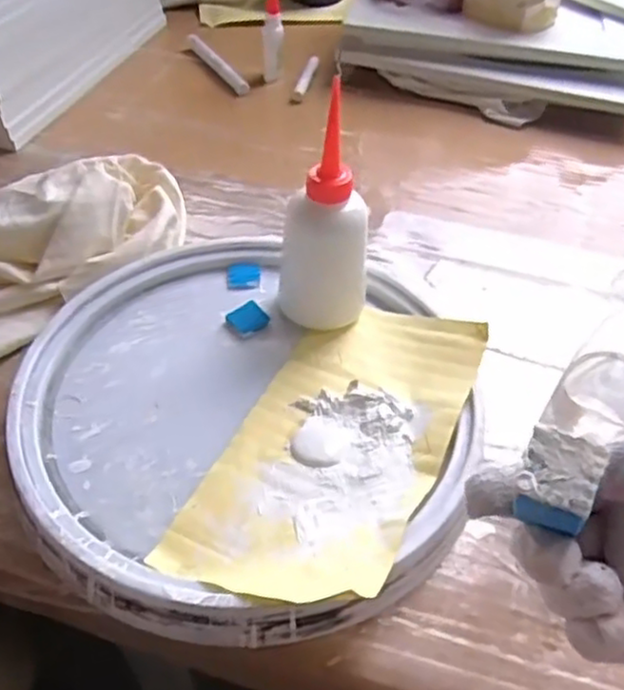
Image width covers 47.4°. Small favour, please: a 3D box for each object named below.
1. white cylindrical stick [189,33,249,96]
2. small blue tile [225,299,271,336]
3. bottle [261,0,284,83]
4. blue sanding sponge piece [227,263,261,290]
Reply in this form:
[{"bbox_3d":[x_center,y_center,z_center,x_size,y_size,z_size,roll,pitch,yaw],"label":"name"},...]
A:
[{"bbox_3d":[-0.110,-0.325,0.823,0.017,0.016,0.127,-25,53,-22],"label":"white cylindrical stick"},{"bbox_3d":[-0.047,-0.020,0.513,0.026,0.005,0.025,-28,53,-26],"label":"small blue tile"},{"bbox_3d":[-0.044,-0.346,0.786,0.023,0.093,0.032,-7,47,-10],"label":"bottle"},{"bbox_3d":[-0.052,-0.054,0.547,0.024,0.004,0.028,-2,46,-5],"label":"blue sanding sponge piece"}]

